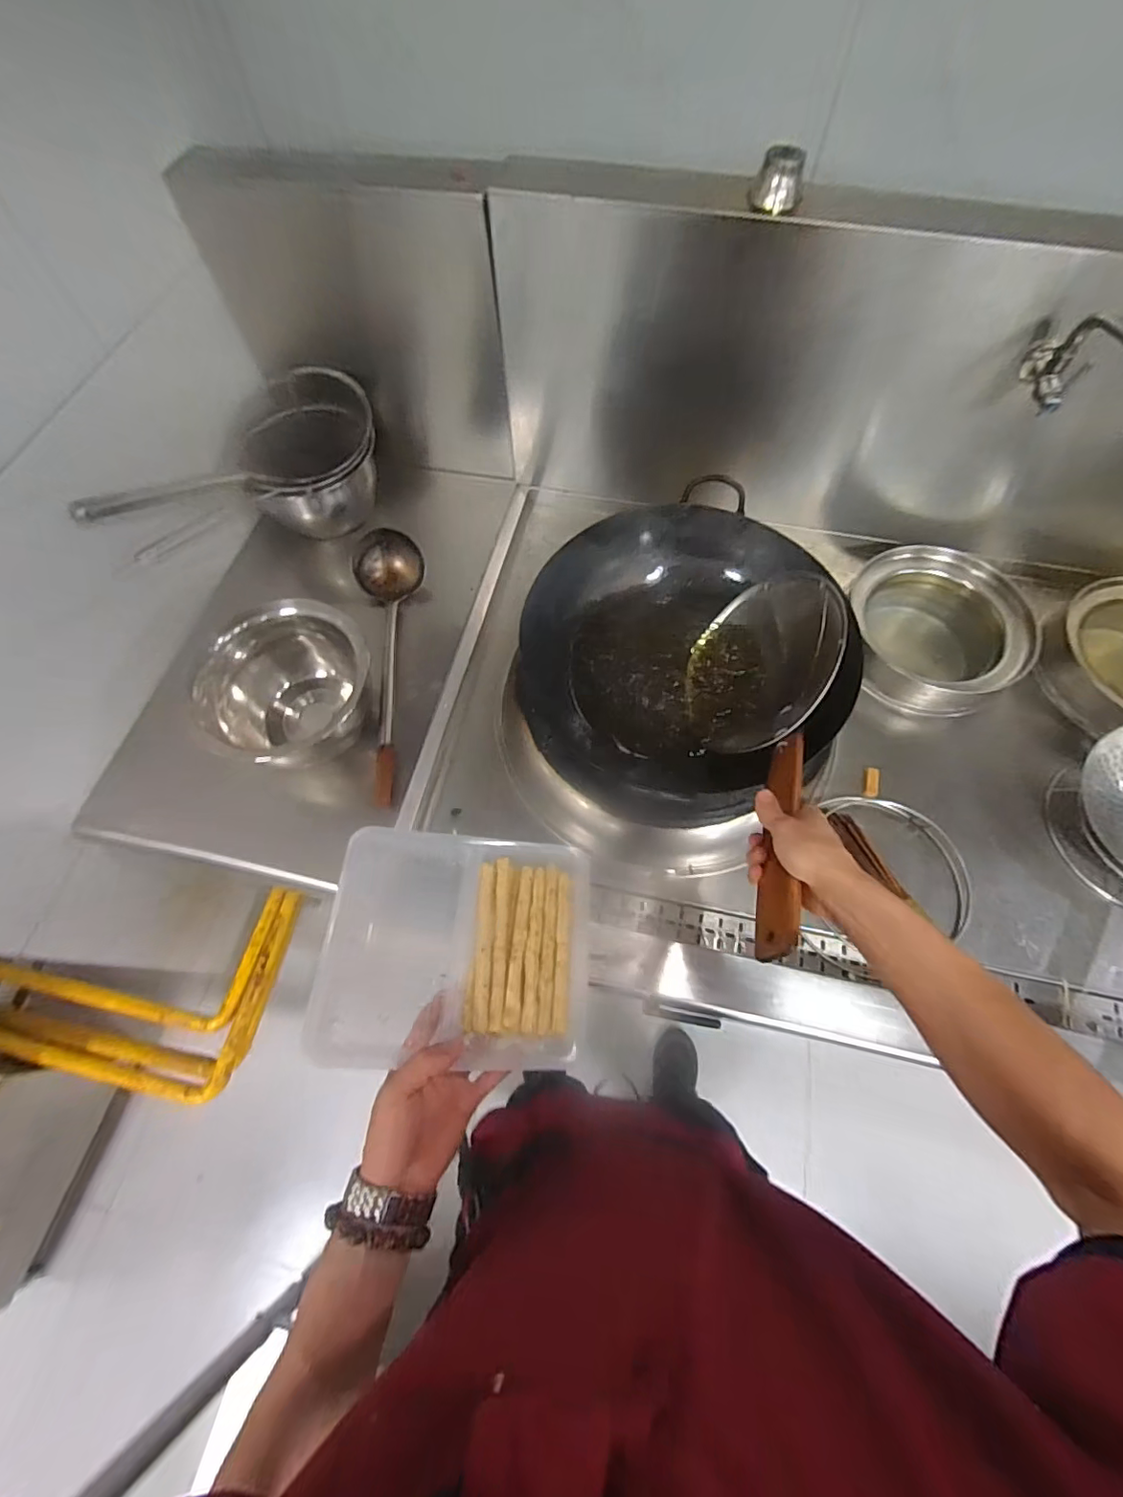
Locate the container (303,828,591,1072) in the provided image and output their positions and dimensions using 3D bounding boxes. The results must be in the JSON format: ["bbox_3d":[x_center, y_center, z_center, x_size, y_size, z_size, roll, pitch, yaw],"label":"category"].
[{"bbox_3d":[-0.099,0.182,0.515,0.242,0.039,0.193,1,65,2],"label":"container"}]

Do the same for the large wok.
[{"bbox_3d":[0.150,-0.134,0.771,0.404,0.162,0.395,-12,65,-5],"label":"large wok"}]

